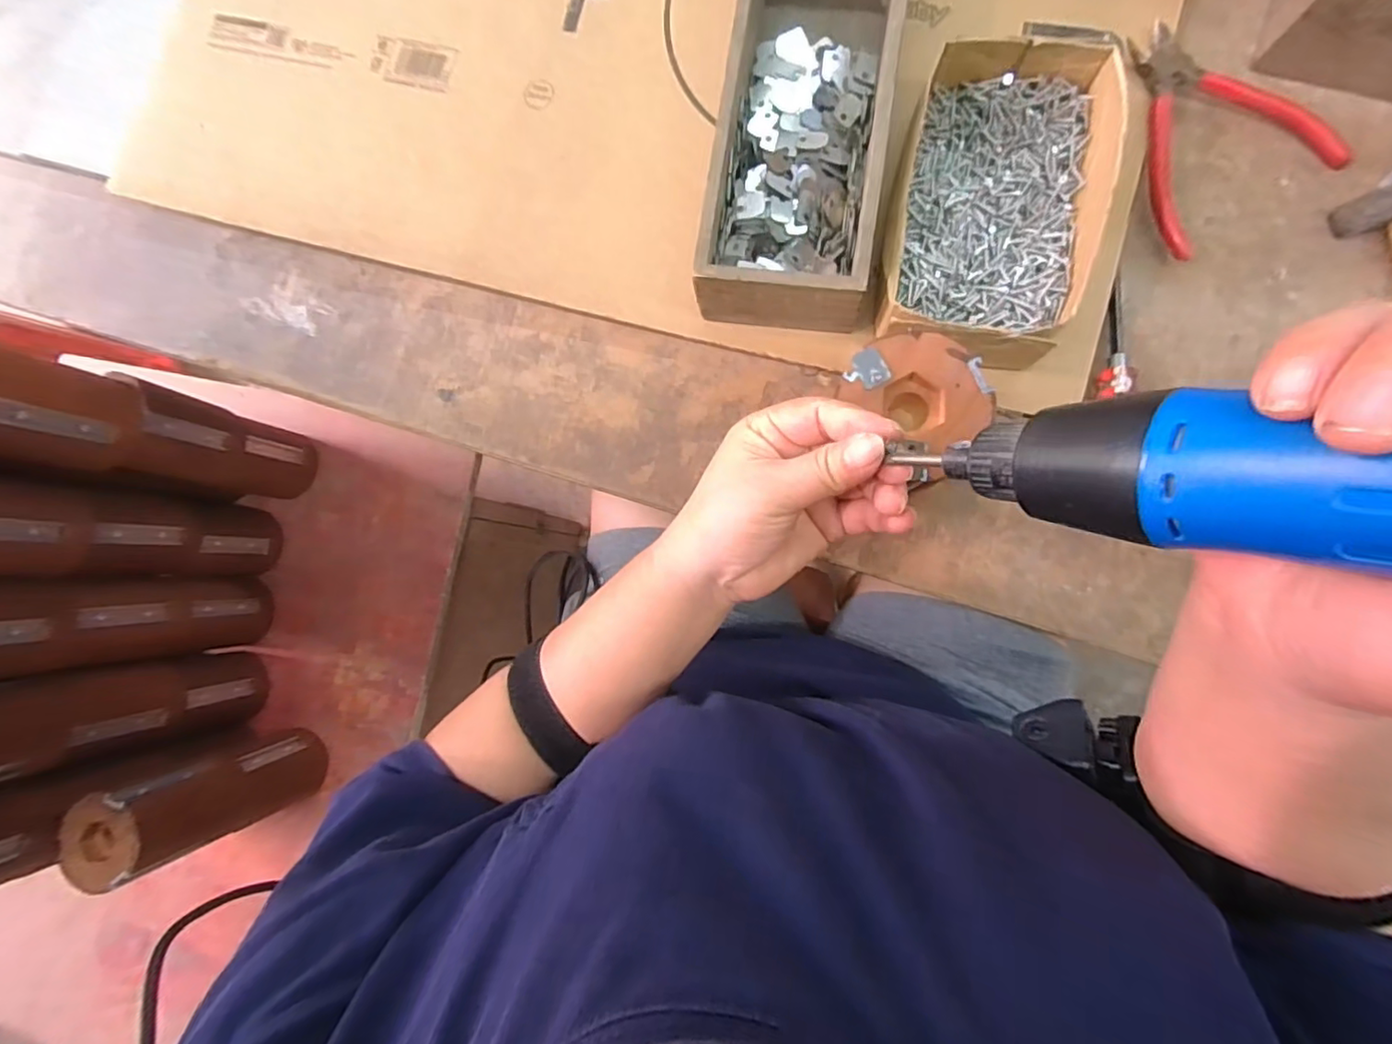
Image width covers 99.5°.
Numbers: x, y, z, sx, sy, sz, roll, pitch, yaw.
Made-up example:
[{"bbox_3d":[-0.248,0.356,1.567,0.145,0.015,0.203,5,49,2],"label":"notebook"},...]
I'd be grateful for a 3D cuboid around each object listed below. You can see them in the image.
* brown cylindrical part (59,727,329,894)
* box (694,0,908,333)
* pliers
[{"bbox_3d":[-0.459,0.261,0.570,0.081,0.203,0.074,0,86,6],"label":"brown cylindrical part"},{"bbox_3d":[0.073,-0.275,0.380,0.098,0.069,0.294,8,87,7],"label":"box"},{"bbox_3d":[0.323,-0.256,0.379,0.126,0.017,0.141,-32,83,3],"label":"pliers"}]

